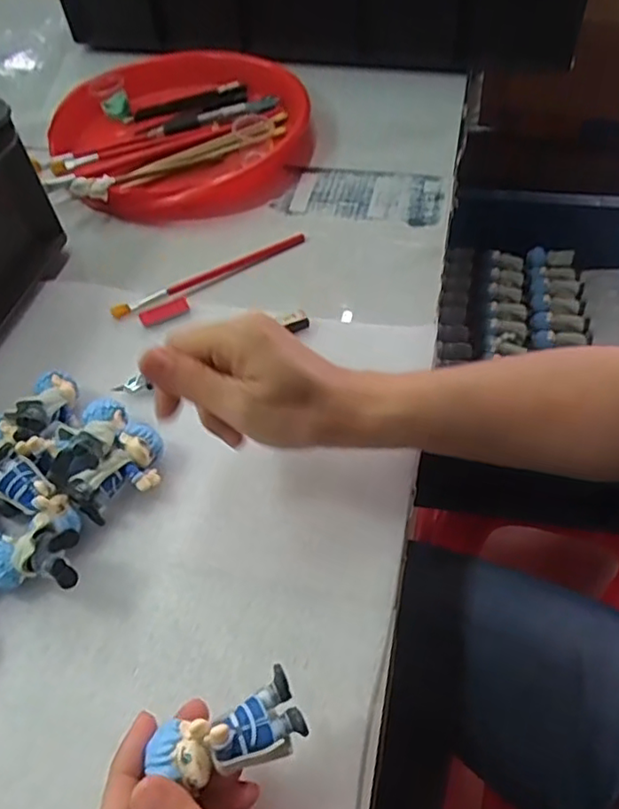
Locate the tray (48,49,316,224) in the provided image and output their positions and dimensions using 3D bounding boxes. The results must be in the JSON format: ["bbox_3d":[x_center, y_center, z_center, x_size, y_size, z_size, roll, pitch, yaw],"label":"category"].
[{"bbox_3d":[-0.127,-0.274,0.609,0.254,0.039,0.252,12,54,15],"label":"tray"}]

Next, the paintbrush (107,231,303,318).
[{"bbox_3d":[-0.077,-0.106,0.491,0.166,0.012,0.014,-29,55,-16],"label":"paintbrush"}]

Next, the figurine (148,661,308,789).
[{"bbox_3d":[-0.031,0.127,0.241,0.058,0.018,0.027,-10,50,-22],"label":"figurine"}]

